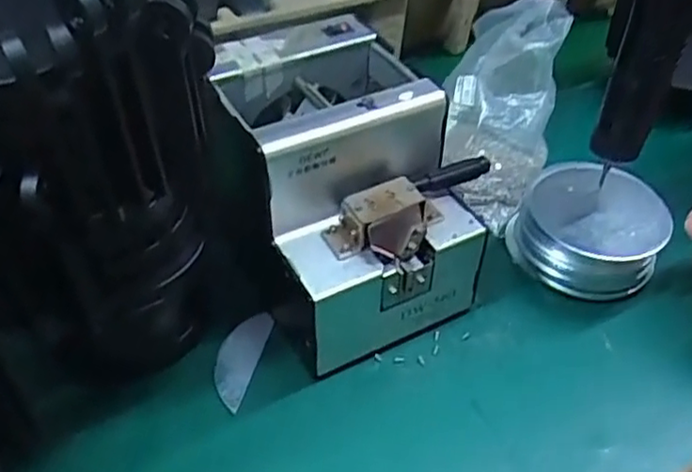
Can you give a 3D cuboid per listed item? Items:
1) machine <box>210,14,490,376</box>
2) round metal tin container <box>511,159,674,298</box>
[{"bbox_3d":[0.005,-0.029,0.459,0.139,0.161,0.176,-18,47,-18],"label":"machine"},{"bbox_3d":[0.174,-0.003,0.498,0.092,0.064,0.094,0,44,0],"label":"round metal tin container"}]

